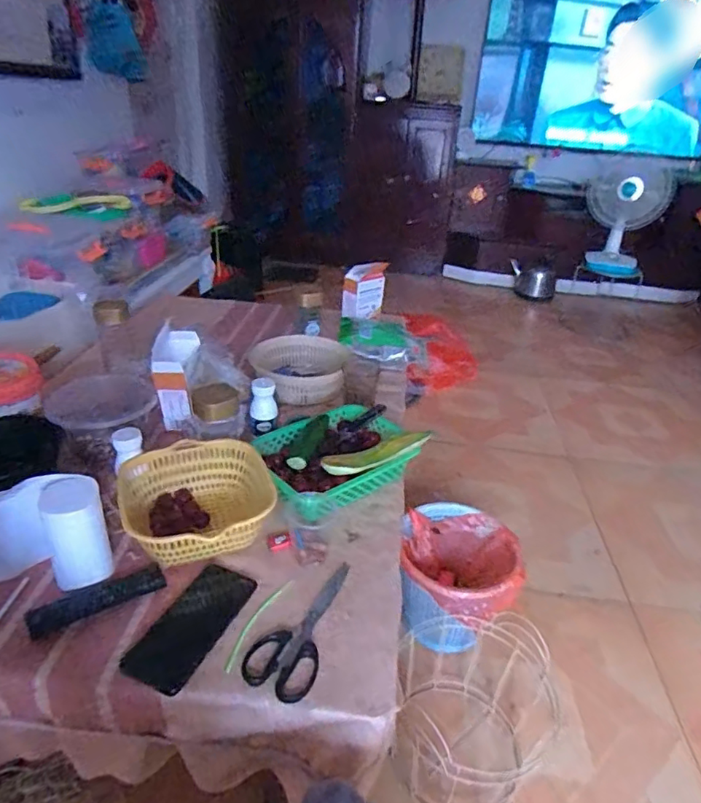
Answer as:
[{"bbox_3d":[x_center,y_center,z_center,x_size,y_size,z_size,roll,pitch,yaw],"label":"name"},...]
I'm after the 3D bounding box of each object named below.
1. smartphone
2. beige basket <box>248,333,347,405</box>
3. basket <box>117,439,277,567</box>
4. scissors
[{"bbox_3d":[-0.181,0.259,0.628,0.077,0.009,0.168,15,32,19],"label":"smartphone"},{"bbox_3d":[-0.105,-0.066,1.120,0.203,0.069,0.196,-1,30,-9],"label":"beige basket"},{"bbox_3d":[-0.202,0.144,0.749,0.196,0.081,0.201,-11,33,-24],"label":"basket"},{"bbox_3d":[-0.051,0.264,0.639,0.077,0.017,0.194,14,32,18],"label":"scissors"}]

